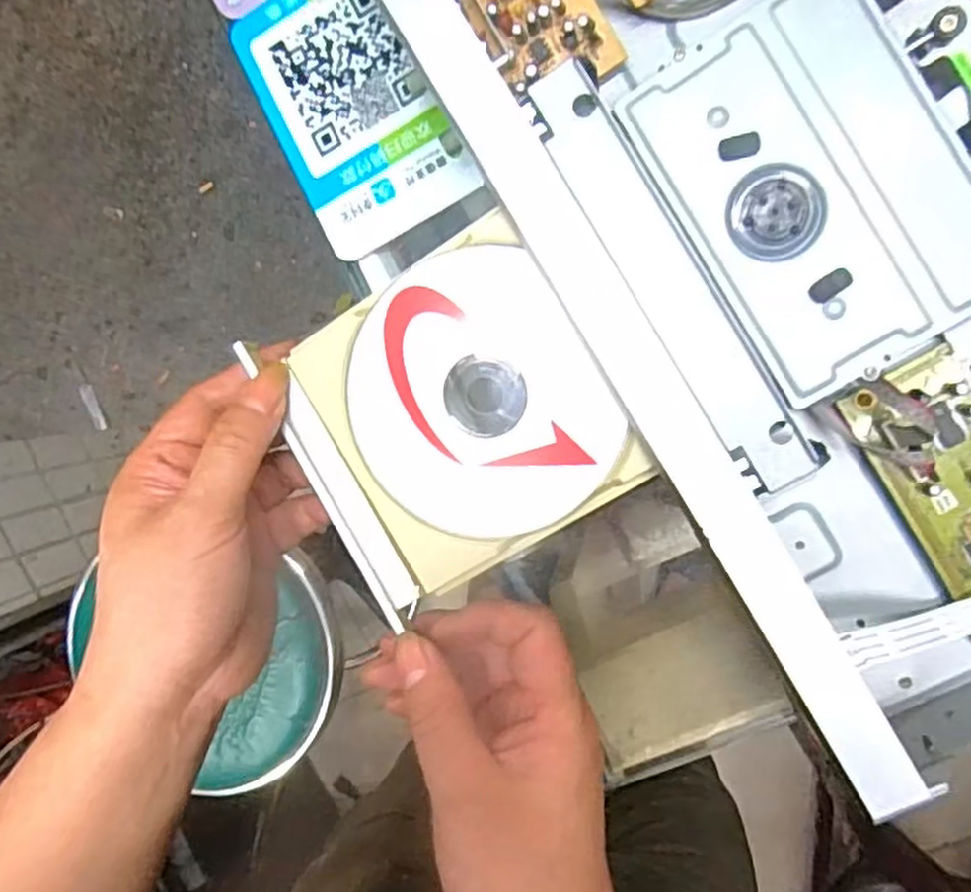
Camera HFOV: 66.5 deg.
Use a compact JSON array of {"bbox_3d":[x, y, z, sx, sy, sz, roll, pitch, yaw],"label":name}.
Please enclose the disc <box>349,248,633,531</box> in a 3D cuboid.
[{"bbox_3d":[-0.005,-0.018,0.302,0.099,0.004,0.113,-30,89,12],"label":"disc"}]

